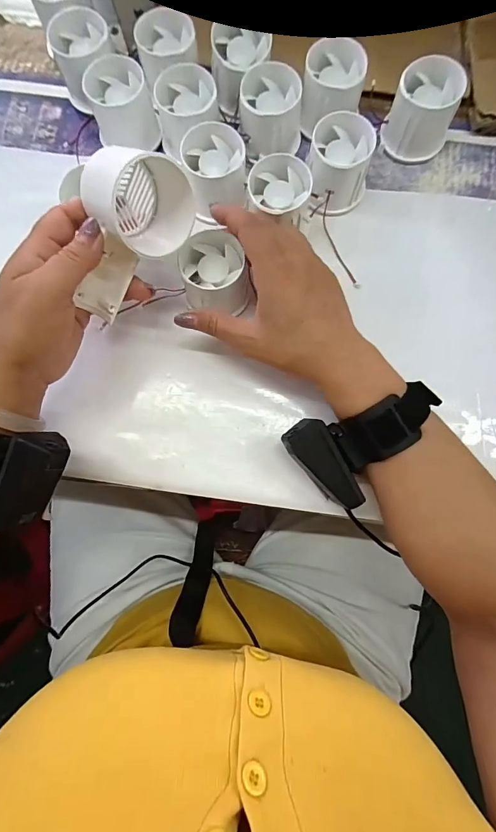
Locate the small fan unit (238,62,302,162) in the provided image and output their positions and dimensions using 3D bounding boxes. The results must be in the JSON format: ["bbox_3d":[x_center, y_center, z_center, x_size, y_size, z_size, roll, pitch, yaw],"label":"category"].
[{"bbox_3d":[0.020,-0.258,0.325,0.051,0.040,0.057,4,81,2],"label":"small fan unit"}]

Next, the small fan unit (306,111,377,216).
[{"bbox_3d":[0.077,-0.212,0.320,0.055,0.046,0.061,9,81,2],"label":"small fan unit"}]

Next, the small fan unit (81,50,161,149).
[{"bbox_3d":[-0.109,-0.269,0.327,0.051,0.045,0.050,0,80,1],"label":"small fan unit"}]

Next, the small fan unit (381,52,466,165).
[{"bbox_3d":[0.150,-0.259,0.321,0.055,0.048,0.048,29,82,5],"label":"small fan unit"}]

